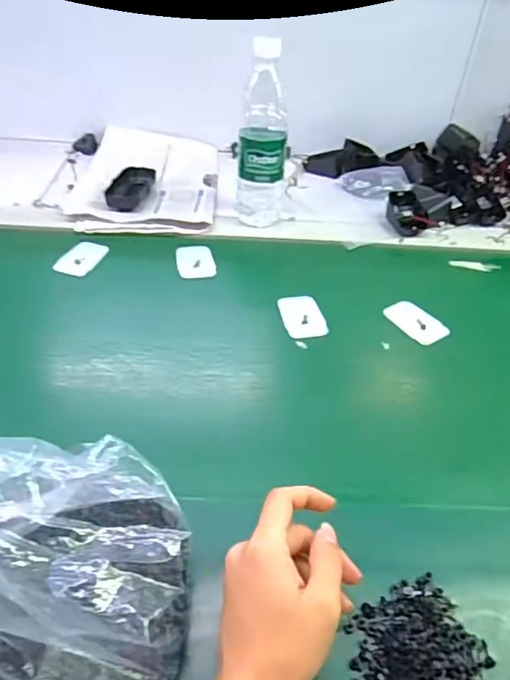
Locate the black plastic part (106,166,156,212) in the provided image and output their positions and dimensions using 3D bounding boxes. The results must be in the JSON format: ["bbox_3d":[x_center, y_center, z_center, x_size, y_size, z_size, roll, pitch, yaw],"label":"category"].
[{"bbox_3d":[-0.182,-0.221,0.793,0.052,0.015,0.102,11,44,8],"label":"black plastic part"}]

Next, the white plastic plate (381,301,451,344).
[{"bbox_3d":[0.183,-0.021,0.621,0.045,0.005,0.070,-24,50,-26],"label":"white plastic plate"}]

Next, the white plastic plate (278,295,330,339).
[{"bbox_3d":[0.054,-0.027,0.621,0.046,0.004,0.066,-8,48,-9],"label":"white plastic plate"}]

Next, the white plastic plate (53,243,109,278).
[{"bbox_3d":[-0.216,-0.103,0.680,0.042,0.004,0.067,17,45,14],"label":"white plastic plate"}]

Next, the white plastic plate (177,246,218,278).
[{"bbox_3d":[-0.075,-0.101,0.689,0.046,0.004,0.058,-7,44,-11],"label":"white plastic plate"}]

